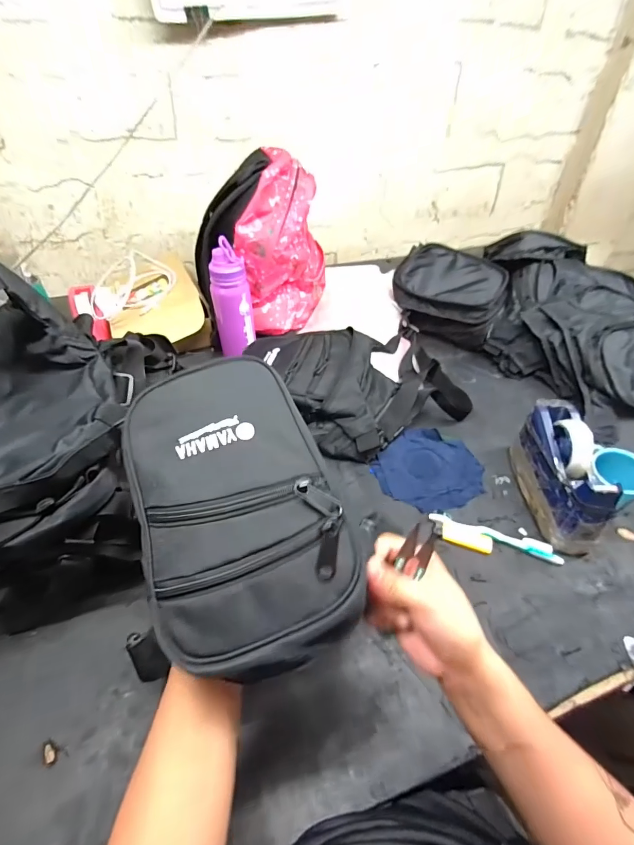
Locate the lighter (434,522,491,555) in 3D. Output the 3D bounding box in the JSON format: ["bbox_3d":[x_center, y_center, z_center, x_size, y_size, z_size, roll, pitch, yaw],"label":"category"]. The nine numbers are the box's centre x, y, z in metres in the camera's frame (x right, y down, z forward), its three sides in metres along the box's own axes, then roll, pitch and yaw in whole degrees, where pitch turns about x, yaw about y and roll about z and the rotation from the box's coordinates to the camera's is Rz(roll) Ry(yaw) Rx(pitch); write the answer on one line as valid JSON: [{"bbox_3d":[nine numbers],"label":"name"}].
[{"bbox_3d":[0.209,0.164,0.558,0.079,0.010,0.030,13,45,12],"label":"lighter"}]

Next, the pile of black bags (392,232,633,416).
[{"bbox_3d":[0.500,-0.237,0.844,0.662,0.185,0.314,31,51,27],"label":"pile of black bags"}]

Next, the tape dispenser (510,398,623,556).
[{"bbox_3d":[0.362,0.071,0.581,0.066,0.120,0.206,3,43,1],"label":"tape dispenser"}]

